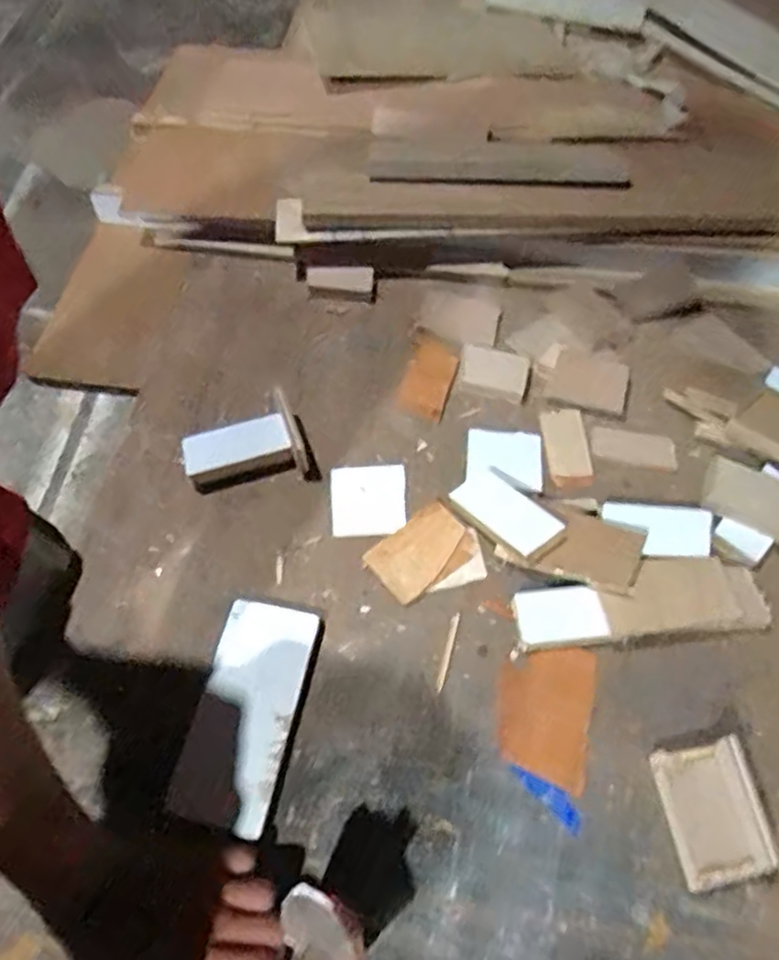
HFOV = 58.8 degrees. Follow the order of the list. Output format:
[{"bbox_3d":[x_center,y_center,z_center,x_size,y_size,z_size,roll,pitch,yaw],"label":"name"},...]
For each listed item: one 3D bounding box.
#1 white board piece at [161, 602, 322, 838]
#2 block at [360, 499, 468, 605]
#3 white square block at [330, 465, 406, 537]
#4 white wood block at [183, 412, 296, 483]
[{"bbox_3d":[-0.111,0.177,0.539,0.074,0.015,0.169,9,60,6],"label":"white board piece"},{"bbox_3d":[0.027,0.063,0.629,0.094,0.006,0.058,-40,67,-20],"label":"block"},{"bbox_3d":[-0.021,0.019,0.661,0.070,0.005,0.075,-4,60,-2],"label":"white square block"},{"bbox_3d":[-0.141,-0.024,0.644,0.094,0.034,0.046,-16,61,-9],"label":"white wood block"}]

